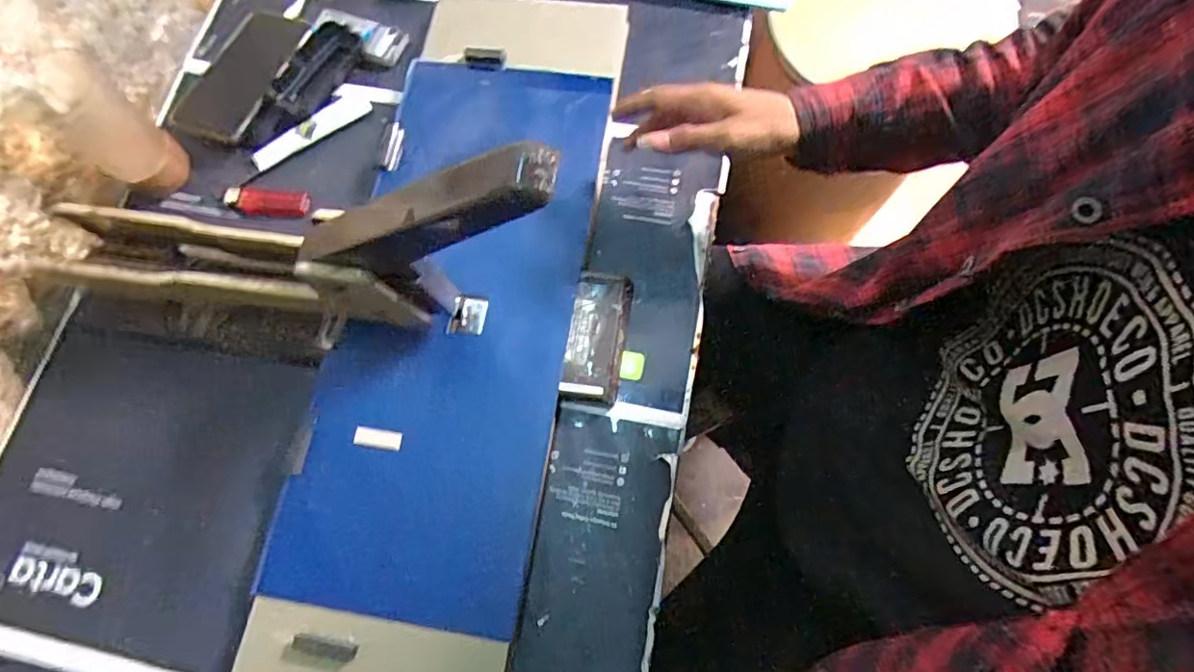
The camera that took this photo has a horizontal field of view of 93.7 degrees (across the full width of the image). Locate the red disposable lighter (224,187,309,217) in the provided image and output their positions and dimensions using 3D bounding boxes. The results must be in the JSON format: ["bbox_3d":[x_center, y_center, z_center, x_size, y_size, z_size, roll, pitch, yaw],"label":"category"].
[{"bbox_3d":[-0.324,-0.132,0.548,0.079,0.015,0.029,5,72,4],"label":"red disposable lighter"}]

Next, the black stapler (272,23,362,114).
[{"bbox_3d":[-0.283,-0.273,0.566,0.042,0.026,0.103,31,79,10],"label":"black stapler"}]

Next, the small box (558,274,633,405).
[{"bbox_3d":[0.000,0.002,0.488,0.047,0.028,0.111,9,76,5],"label":"small box"}]

